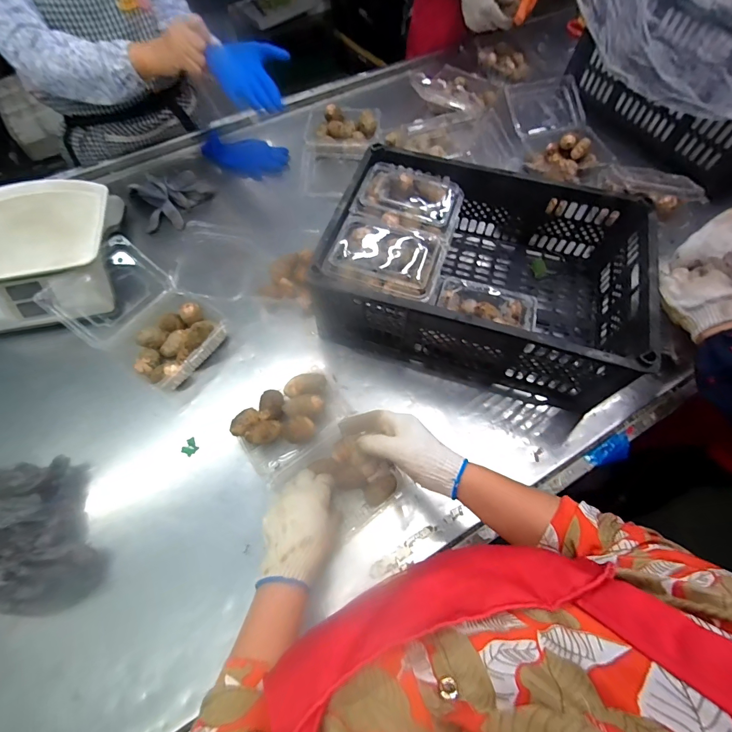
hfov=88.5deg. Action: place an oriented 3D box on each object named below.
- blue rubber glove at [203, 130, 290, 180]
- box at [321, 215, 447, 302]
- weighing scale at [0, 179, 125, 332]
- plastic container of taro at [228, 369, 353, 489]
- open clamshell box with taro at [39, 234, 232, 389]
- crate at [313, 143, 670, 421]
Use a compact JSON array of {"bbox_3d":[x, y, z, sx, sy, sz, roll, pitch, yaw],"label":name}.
[{"bbox_3d":[-0.283,-0.488,0.878,0.197,0.057,0.091,13,65,7],"label":"blue rubber glove"},{"bbox_3d":[0.034,-0.183,0.583,0.173,0.046,0.142,18,65,10],"label":"box"},{"bbox_3d":[-0.603,-0.198,0.690,0.281,0.130,0.283,-8,64,-3],"label":"weighing scale"},{"bbox_3d":[-0.112,0.085,0.596,0.177,0.047,0.124,-38,69,-16],"label":"plastic container of taro"},{"bbox_3d":[-0.391,-0.091,0.651,0.273,0.112,0.168,32,68,15],"label":"open clamshell box with taro"},{"bbox_3d":[0.196,-0.152,0.648,0.494,0.178,0.310,17,65,9],"label":"crate"}]

